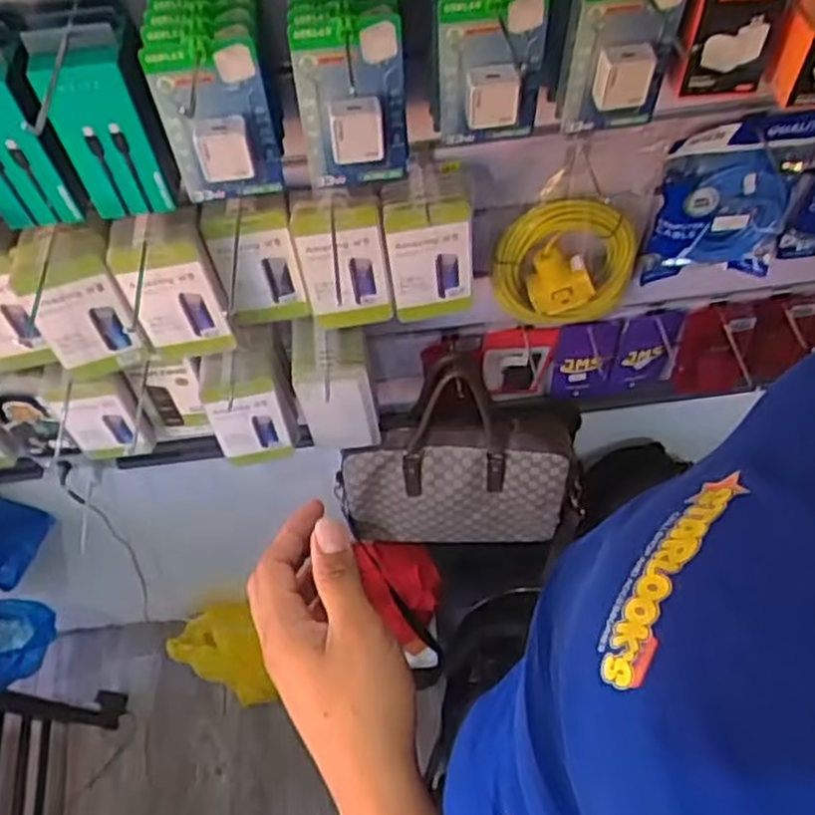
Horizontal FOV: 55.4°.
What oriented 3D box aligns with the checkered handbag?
[{"bbox_3d":[0.086,0.082,1.211,0.358,0.362,0.137,-3,57,2],"label":"checkered handbag"}]

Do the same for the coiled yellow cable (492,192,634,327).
[{"bbox_3d":[0.186,-0.170,0.928,0.165,0.181,0.041,2,58,5],"label":"coiled yellow cable"}]

